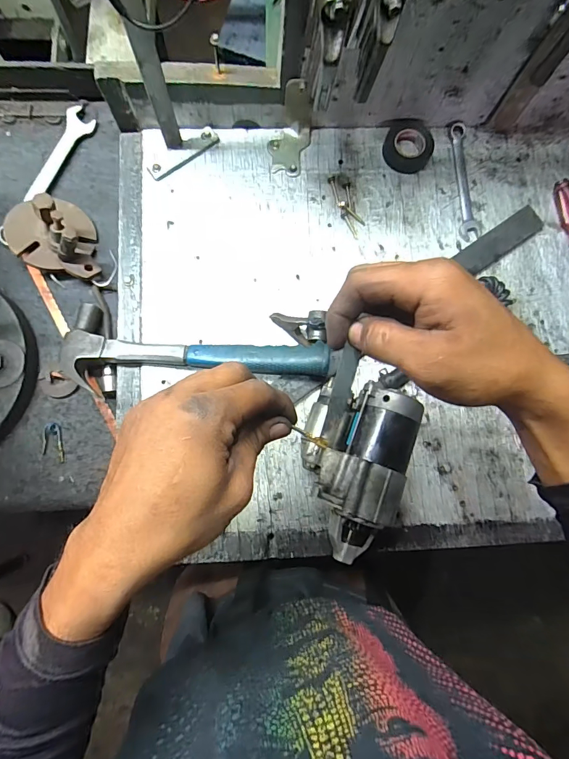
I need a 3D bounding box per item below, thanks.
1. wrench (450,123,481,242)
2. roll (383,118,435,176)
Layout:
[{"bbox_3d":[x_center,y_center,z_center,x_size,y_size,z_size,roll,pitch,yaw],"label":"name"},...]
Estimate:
[{"bbox_3d":[0.257,-0.279,0.545,0.029,0.010,0.173,-1,82,-3],"label":"wrench"},{"bbox_3d":[0.176,-0.330,0.544,0.068,0.020,0.067,0,82,-3],"label":"roll"}]

